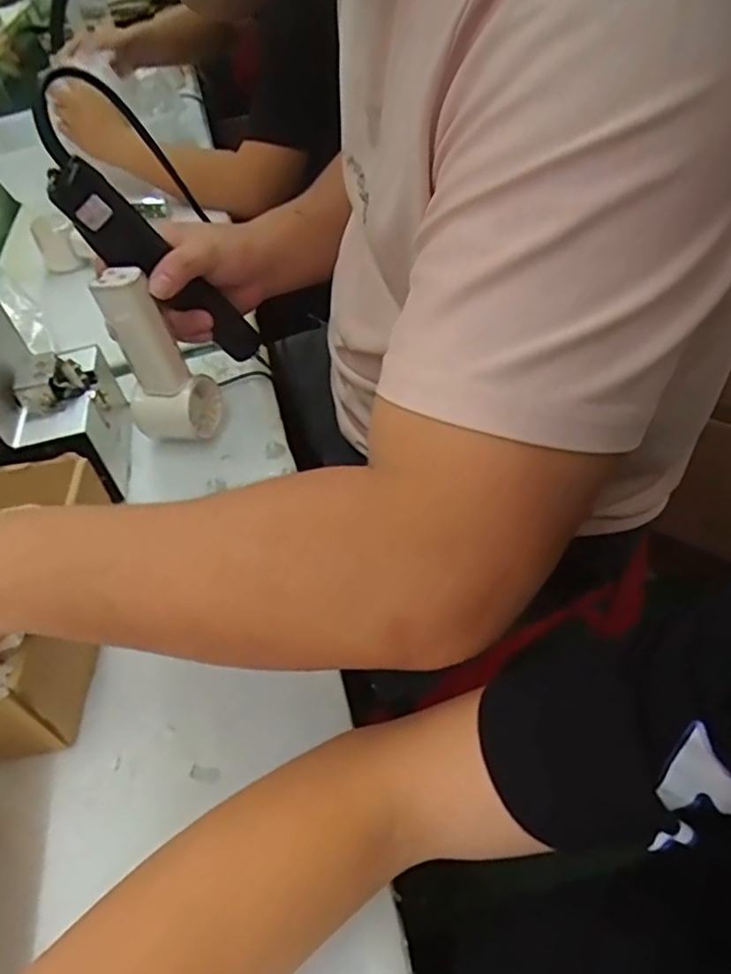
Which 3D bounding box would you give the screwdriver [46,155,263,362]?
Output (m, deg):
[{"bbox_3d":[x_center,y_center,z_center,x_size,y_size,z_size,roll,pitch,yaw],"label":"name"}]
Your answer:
[{"bbox_3d":[-0.156,-0.166,0.502,0.041,0.199,0.026,-40,47,11],"label":"screwdriver"}]

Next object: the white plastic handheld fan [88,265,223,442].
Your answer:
[{"bbox_3d":[-0.165,-0.101,0.513,0.059,0.151,0.052,7,48,17],"label":"white plastic handheld fan"}]

